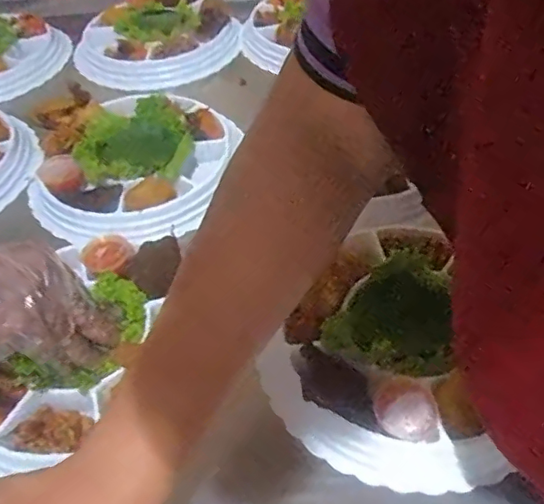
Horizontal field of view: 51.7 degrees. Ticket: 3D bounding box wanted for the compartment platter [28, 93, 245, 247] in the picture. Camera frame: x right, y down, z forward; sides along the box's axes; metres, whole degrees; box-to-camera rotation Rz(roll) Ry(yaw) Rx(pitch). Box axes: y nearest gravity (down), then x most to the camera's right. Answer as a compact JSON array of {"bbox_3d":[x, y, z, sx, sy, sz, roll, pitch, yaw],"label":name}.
[{"bbox_3d":[-0.138,-0.095,0.589,0.193,0.044,0.234,16,51,16],"label":"compartment platter"}]

